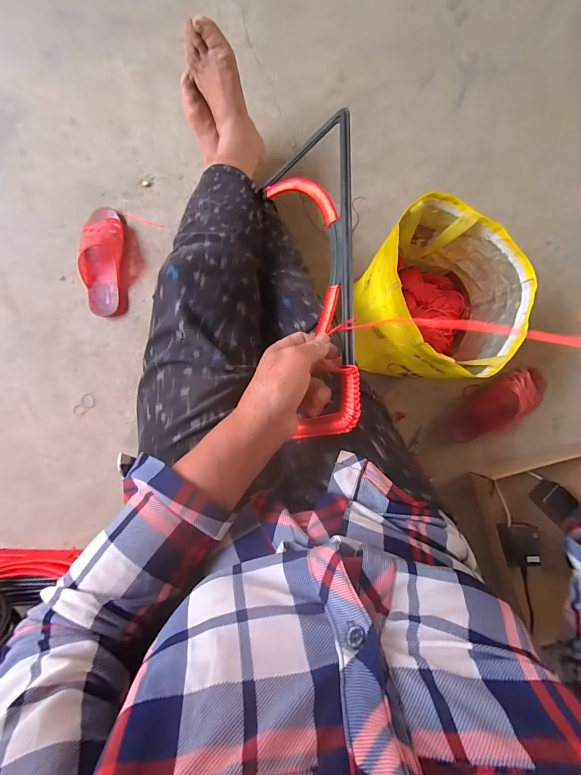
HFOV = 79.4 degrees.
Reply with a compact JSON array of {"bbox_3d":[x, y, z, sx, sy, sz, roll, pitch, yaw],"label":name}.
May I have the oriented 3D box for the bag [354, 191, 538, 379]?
[{"bbox_3d":[0.242,-0.145,0.634,0.235,0.242,0.245,20,87,0],"label":"bag"}]

